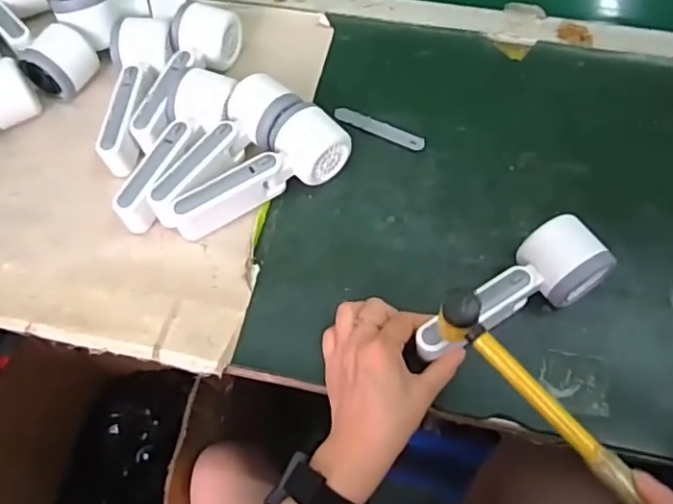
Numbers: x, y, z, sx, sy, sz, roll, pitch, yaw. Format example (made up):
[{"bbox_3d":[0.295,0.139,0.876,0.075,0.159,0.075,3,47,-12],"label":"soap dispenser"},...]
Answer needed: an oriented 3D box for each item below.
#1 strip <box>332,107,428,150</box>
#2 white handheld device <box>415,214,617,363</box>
[{"bbox_3d":[0.041,-0.121,0.576,0.095,0.005,0.019,26,57,18],"label":"strip"},{"bbox_3d":[0.132,0.034,0.464,0.164,0.044,0.058,-28,64,-10],"label":"white handheld device"}]

